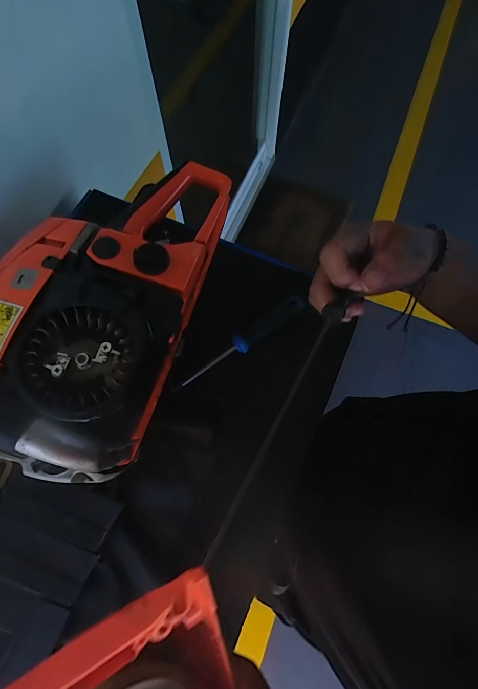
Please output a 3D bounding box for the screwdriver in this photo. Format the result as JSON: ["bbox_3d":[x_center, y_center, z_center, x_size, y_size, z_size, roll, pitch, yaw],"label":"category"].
[{"bbox_3d":[0.002,-0.003,0.441,0.202,0.027,0.026,-32,74,-12],"label":"screwdriver"}]

